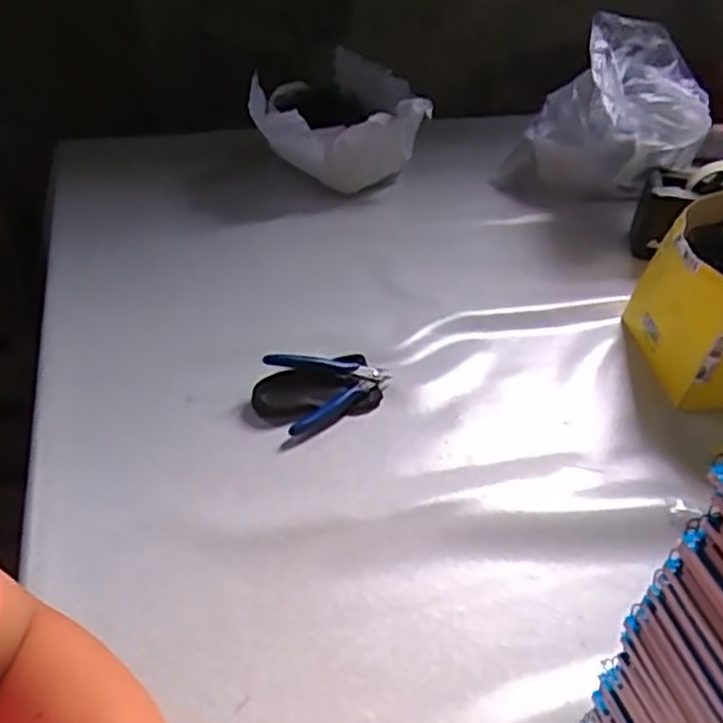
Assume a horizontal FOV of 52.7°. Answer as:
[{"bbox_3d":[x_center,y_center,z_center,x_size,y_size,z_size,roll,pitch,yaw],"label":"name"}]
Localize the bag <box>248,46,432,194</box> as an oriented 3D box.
[{"bbox_3d":[-0.041,-0.332,1.016,0.227,0.120,0.164,-8,41,-12],"label":"bag"}]

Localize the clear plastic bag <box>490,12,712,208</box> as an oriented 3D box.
[{"bbox_3d":[0.320,-0.308,0.976,0.241,0.220,0.189,14,41,13],"label":"clear plastic bag"}]

